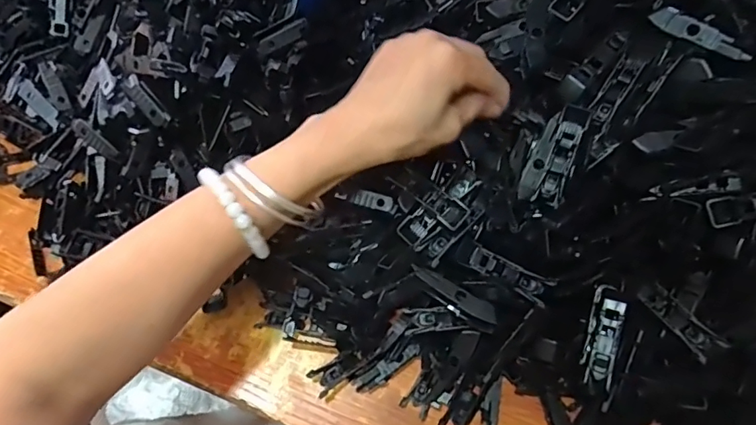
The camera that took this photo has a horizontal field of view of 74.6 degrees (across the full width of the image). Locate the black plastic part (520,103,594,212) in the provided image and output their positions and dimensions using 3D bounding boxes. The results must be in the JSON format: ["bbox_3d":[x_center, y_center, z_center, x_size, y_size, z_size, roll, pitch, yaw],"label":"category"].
[{"bbox_3d":[0.122,-0.040,0.338,0.027,0.020,0.072,23,93,7],"label":"black plastic part"}]

